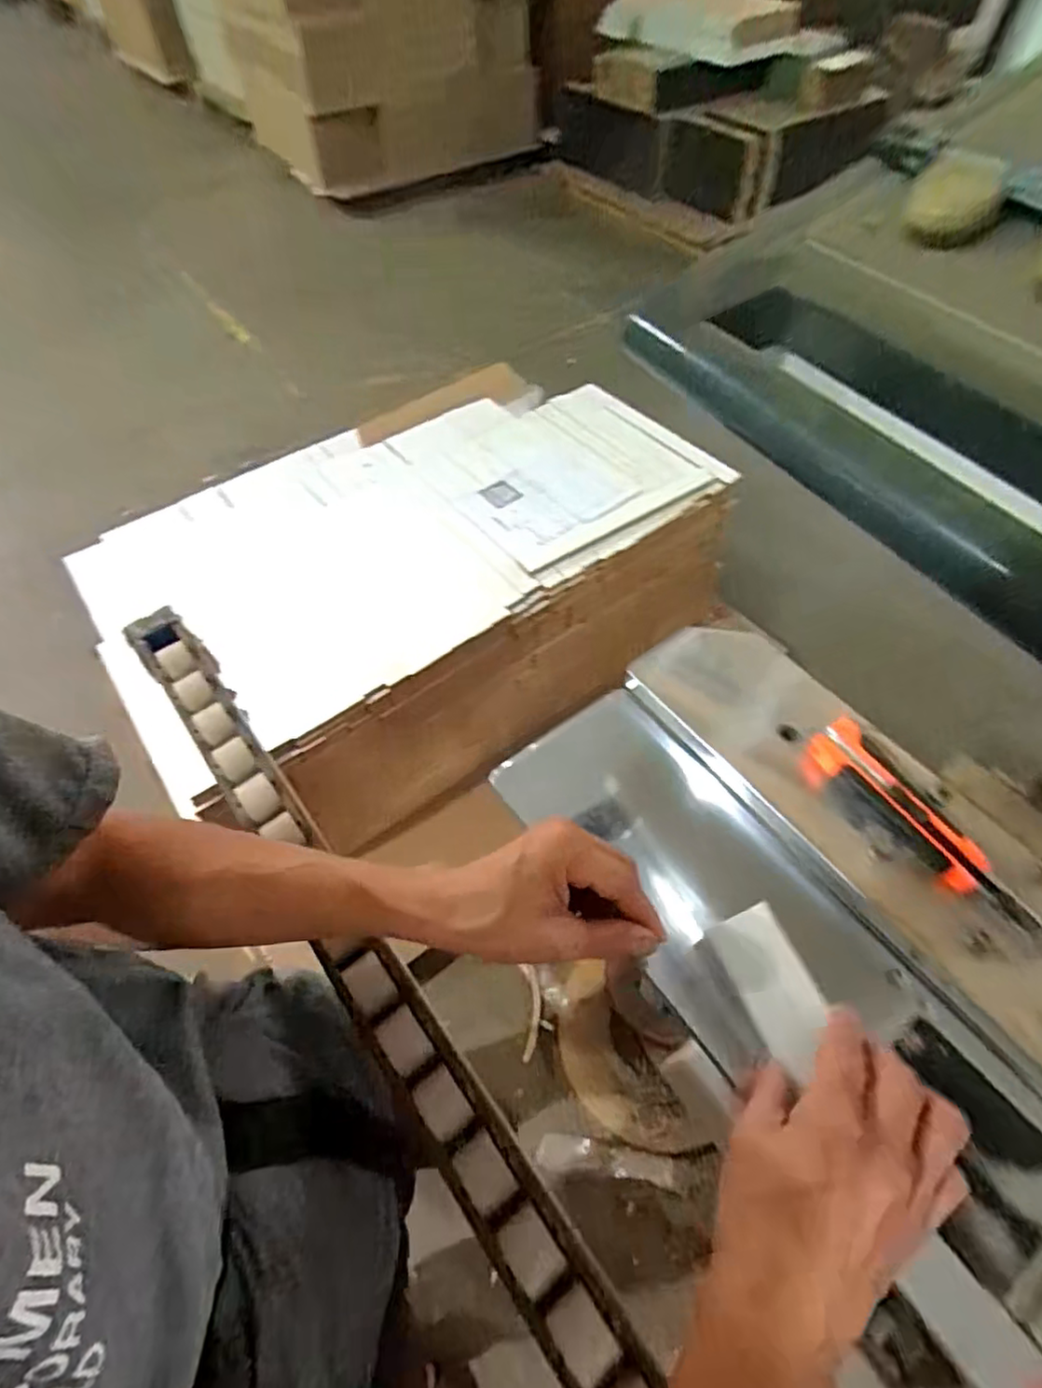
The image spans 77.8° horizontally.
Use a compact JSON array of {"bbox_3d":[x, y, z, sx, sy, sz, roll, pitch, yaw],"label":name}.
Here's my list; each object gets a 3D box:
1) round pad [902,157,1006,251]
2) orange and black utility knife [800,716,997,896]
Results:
[{"bbox_3d":[0.177,-0.201,0.263,0.034,0.026,0.017,14,58,11],"label":"round pad"},{"bbox_3d":[0.246,0.077,0.428,0.049,0.015,0.132,-30,60,-17],"label":"orange and black utility knife"}]

